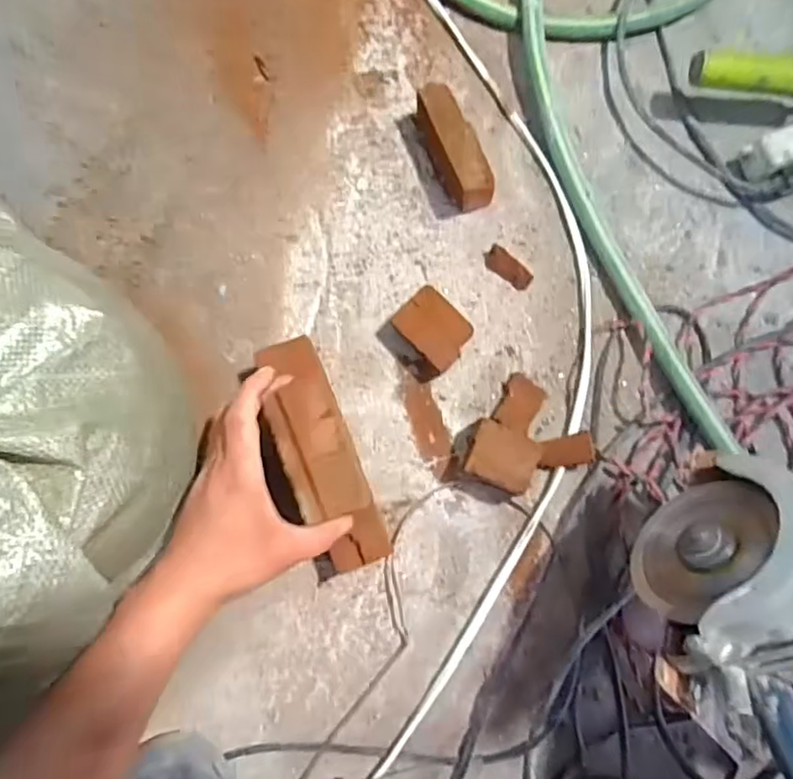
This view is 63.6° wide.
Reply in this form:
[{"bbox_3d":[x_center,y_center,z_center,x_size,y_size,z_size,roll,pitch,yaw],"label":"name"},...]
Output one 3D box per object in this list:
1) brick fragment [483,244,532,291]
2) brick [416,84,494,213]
[{"bbox_3d":[0.099,-0.108,0.567,0.048,0.021,0.016,39,85,6],"label":"brick fragment"},{"bbox_3d":[0.052,-0.211,0.567,0.031,0.056,0.110,-25,82,-2],"label":"brick"}]

